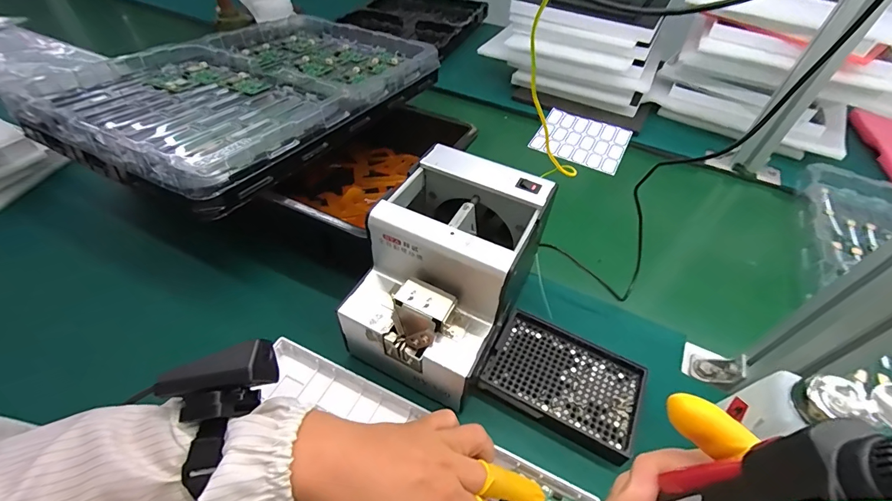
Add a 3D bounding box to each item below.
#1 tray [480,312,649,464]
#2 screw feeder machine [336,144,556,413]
[{"bbox_3d":[0.112,0.122,0.370,0.139,0.023,0.096,24,49,16],"label":"tray"},{"bbox_3d":[0.003,0.025,0.365,0.131,0.153,0.172,22,49,15],"label":"screw feeder machine"}]

